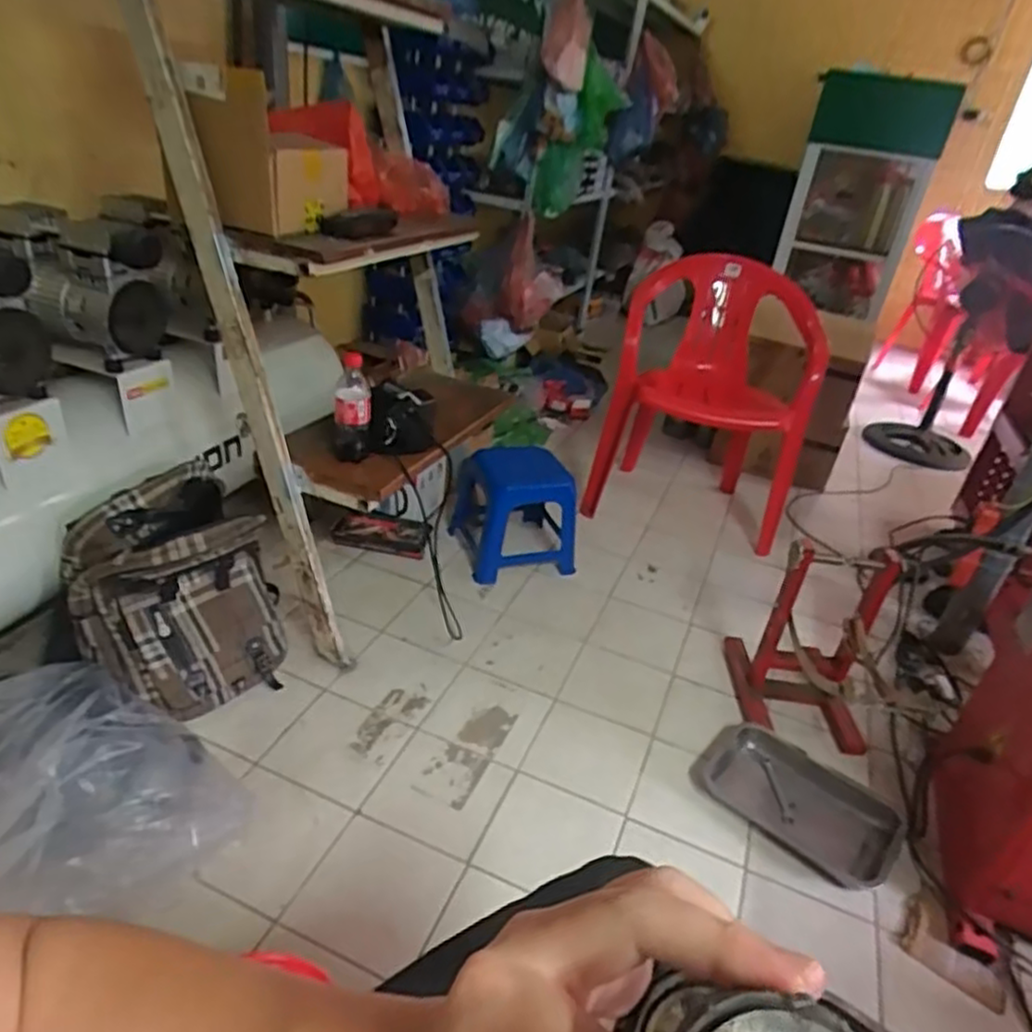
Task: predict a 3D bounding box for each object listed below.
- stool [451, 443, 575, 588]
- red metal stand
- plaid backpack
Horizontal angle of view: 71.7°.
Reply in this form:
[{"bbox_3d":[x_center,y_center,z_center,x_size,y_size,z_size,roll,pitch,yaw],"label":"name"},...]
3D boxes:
[{"bbox_3d":[-0.003,-0.023,1.841,0.269,0.234,0.264,-3,32,-18],"label":"stool"},{"bbox_3d":[0.580,0.228,1.378,0.223,0.355,0.277,7,30,-1],"label":"red metal stand"},{"bbox_3d":[-0.570,0.138,1.231,0.198,0.354,0.318,27,35,29],"label":"plaid backpack"}]

